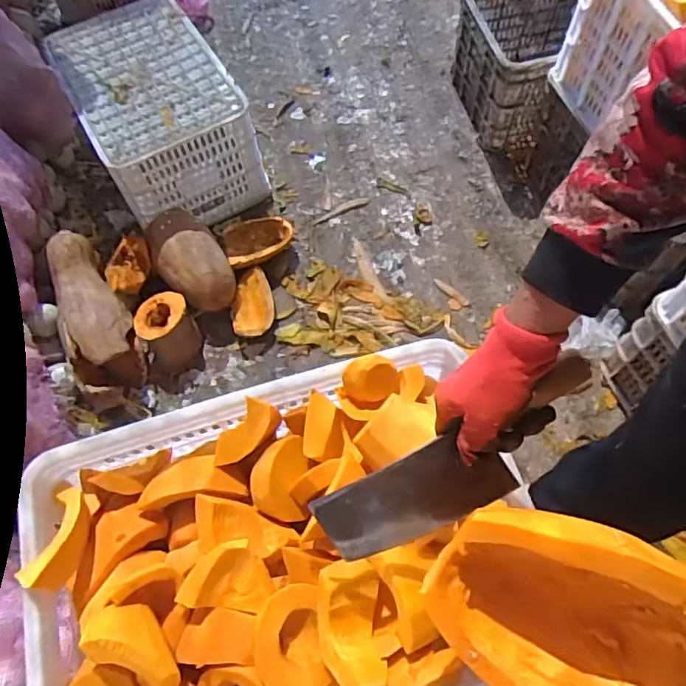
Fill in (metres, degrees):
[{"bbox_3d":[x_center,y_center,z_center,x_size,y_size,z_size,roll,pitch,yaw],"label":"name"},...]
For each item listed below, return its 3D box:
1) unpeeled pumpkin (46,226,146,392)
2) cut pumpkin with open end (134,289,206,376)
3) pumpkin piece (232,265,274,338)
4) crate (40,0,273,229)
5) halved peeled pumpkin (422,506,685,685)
[{"bbox_3d":[-0.529,-0.079,1.151,0.131,0.118,0.342,-21,82,-7],"label":"unpeeled pumpkin"},{"bbox_3d":[-0.379,-0.019,1.207,0.112,0.115,0.148,-22,66,-7],"label":"cut pumpkin with open end"},{"bbox_3d":[-0.208,-0.091,1.268,0.097,0.042,0.178,-6,65,0],"label":"pumpkin piece"},{"bbox_3d":[-0.445,-0.547,1.355,0.328,0.313,0.443,-29,68,-10],"label":"crate"},{"bbox_3d":[0.183,0.202,0.385,0.245,0.085,0.157,34,107,25],"label":"halved peeled pumpkin"}]

